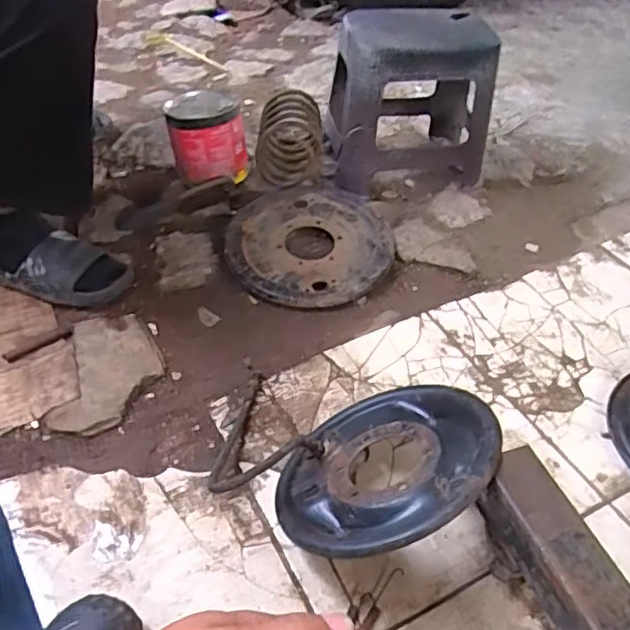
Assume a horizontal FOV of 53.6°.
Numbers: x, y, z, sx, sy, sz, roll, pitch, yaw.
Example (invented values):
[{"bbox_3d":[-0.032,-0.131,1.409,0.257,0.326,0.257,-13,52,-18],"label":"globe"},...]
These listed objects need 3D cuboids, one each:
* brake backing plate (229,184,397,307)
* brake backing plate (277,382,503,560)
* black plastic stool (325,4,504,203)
[{"bbox_3d":[-0.012,-0.134,1.161,0.302,0.045,0.316,0,44,0],"label":"brake backing plate"},{"bbox_3d":[0.086,0.177,0.733,0.259,0.033,0.270,-23,23,10],"label":"brake backing plate"},{"bbox_3d":[0.193,-0.456,1.307,0.311,0.331,0.288,-4,44,-3],"label":"black plastic stool"}]

